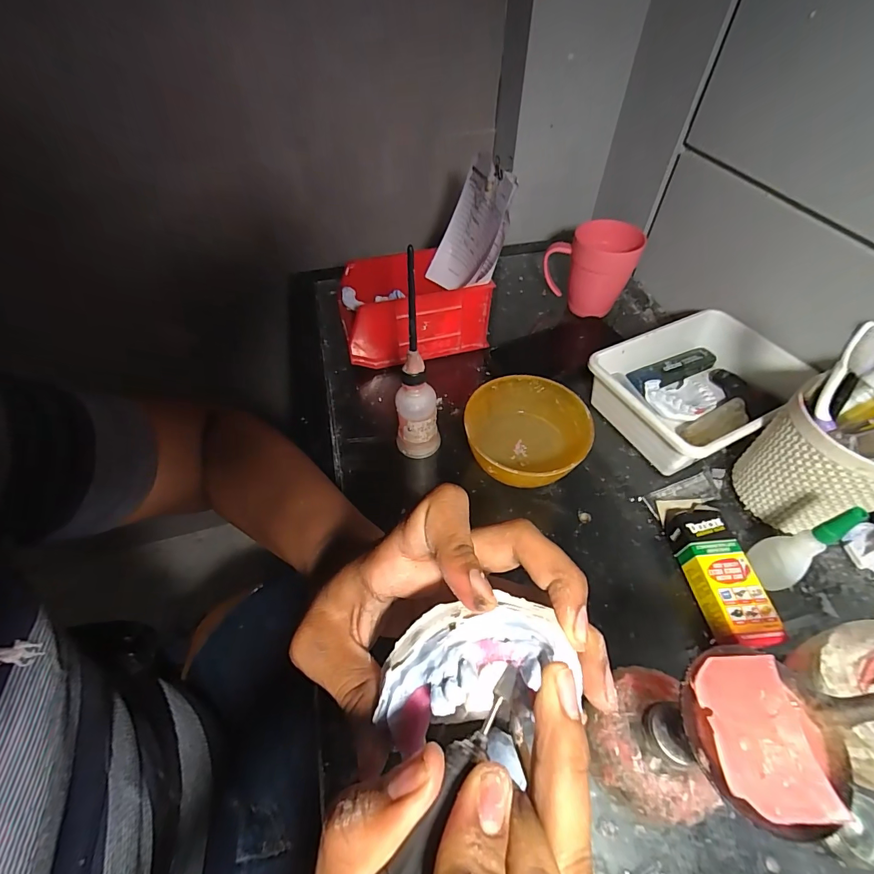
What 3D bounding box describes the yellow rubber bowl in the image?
[{"bbox_3d":[0.080,0.008,0.388,0.105,0.066,0.113,0,52,1],"label":"yellow rubber bowl"}]

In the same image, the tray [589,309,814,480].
[{"bbox_3d":[0.266,-0.046,0.434,0.188,0.063,0.140,-22,55,-15],"label":"tray"}]

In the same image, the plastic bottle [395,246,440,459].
[{"bbox_3d":[-0.021,-0.050,0.361,0.043,0.180,0.045,-2,52,-1],"label":"plastic bottle"}]

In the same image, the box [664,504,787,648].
[{"bbox_3d":[0.224,0.108,0.337,0.045,0.028,0.112,-1,52,0],"label":"box"}]

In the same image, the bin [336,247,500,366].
[{"bbox_3d":[-0.030,-0.155,0.507,0.169,0.091,0.096,-12,53,-8],"label":"bin"}]

